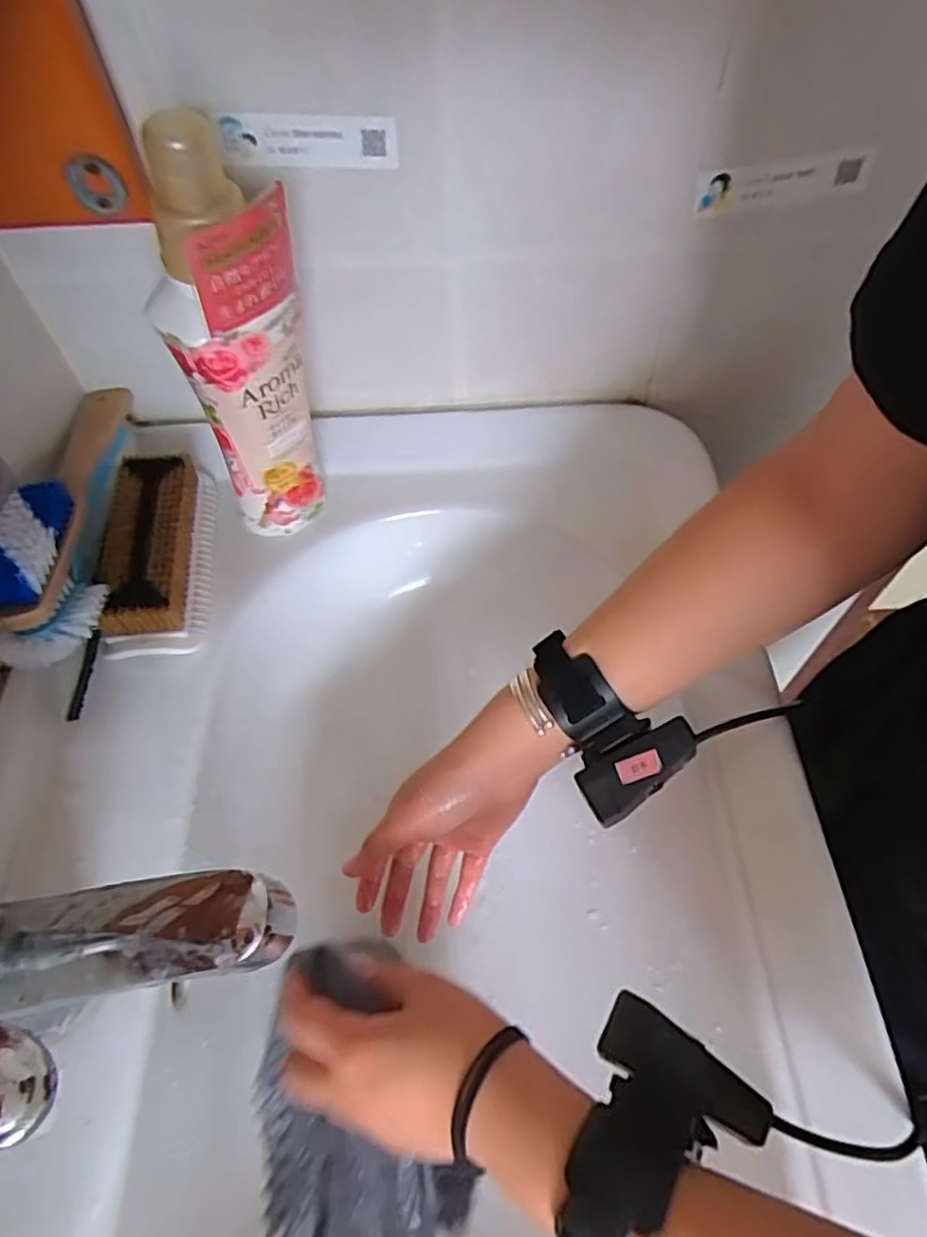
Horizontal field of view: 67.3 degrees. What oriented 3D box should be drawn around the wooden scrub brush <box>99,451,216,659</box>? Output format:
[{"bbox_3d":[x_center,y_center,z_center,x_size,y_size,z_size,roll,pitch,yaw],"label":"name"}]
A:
[{"bbox_3d":[-0.211,-0.050,0.485,0.068,0.043,0.153,-9,58,-3],"label":"wooden scrub brush"}]

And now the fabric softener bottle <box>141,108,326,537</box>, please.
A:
[{"bbox_3d":[-0.125,-0.148,0.416,0.081,0.245,0.060,-13,58,-6],"label":"fabric softener bottle"}]

